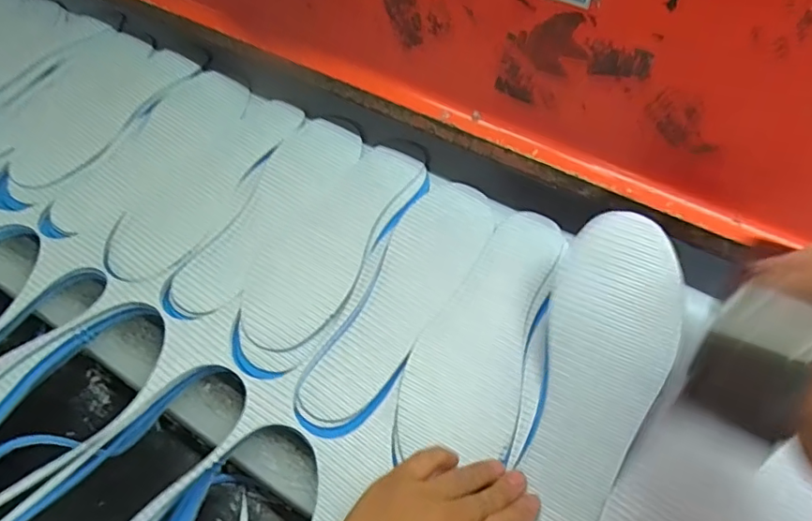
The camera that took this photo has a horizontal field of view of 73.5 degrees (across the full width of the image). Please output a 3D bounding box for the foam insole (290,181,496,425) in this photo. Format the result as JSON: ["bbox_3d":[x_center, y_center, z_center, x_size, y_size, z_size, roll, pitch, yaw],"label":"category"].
[{"bbox_3d":[-0.002,0.025,0.479,0.078,0.009,0.266,28,59,15],"label":"foam insole"}]

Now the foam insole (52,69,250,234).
[{"bbox_3d":[-0.263,-0.123,0.587,0.094,0.014,0.252,22,61,13],"label":"foam insole"}]

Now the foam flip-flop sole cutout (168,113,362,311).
[{"bbox_3d":[-0.127,-0.054,0.535,0.079,0.008,0.256,23,58,12],"label":"foam flip-flop sole cutout"}]

